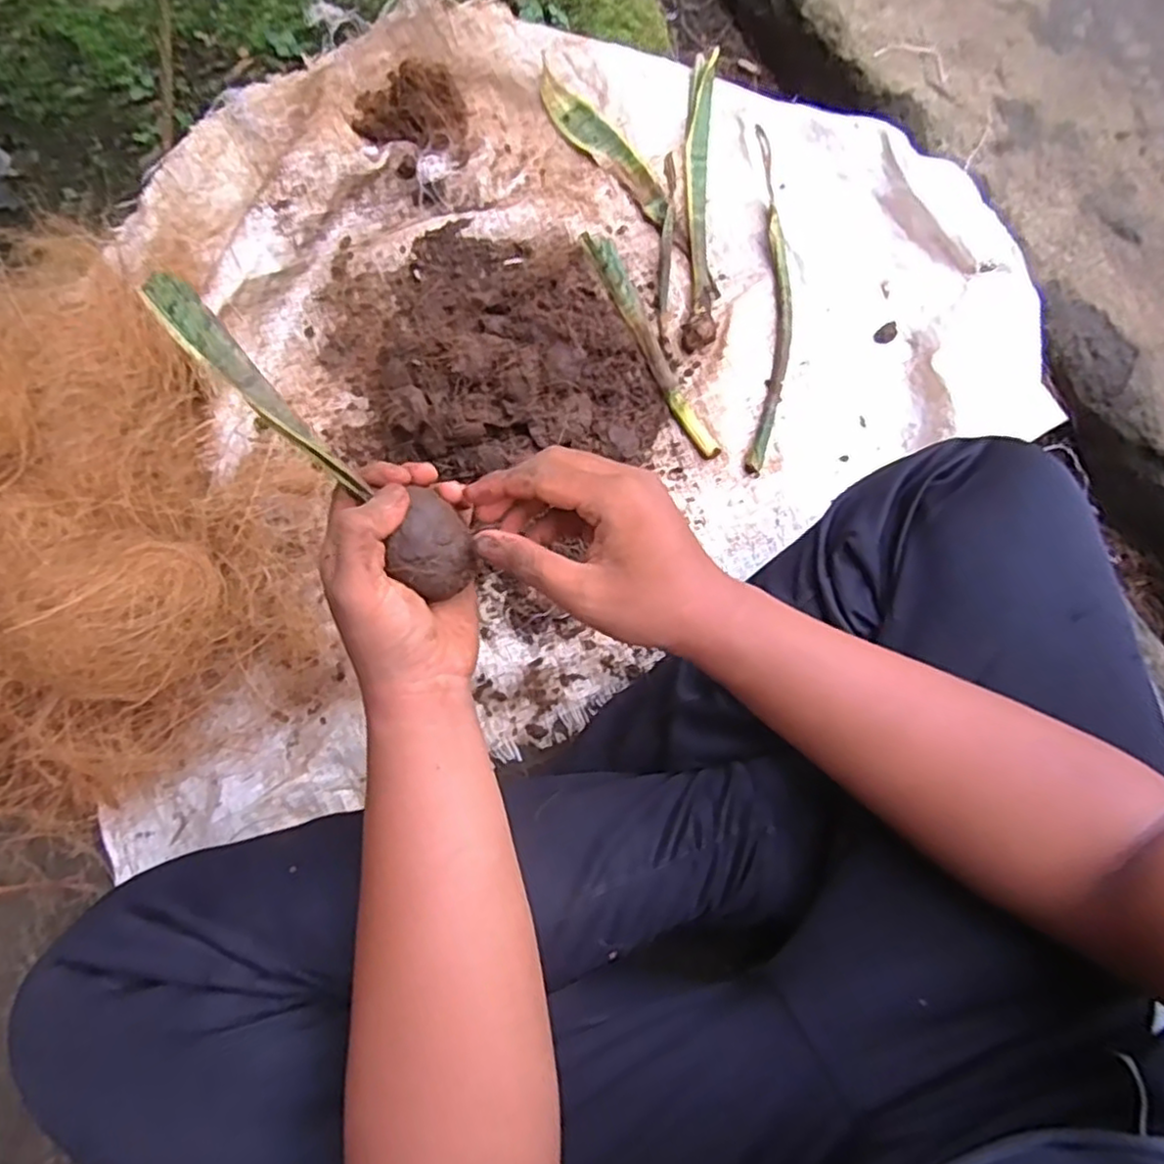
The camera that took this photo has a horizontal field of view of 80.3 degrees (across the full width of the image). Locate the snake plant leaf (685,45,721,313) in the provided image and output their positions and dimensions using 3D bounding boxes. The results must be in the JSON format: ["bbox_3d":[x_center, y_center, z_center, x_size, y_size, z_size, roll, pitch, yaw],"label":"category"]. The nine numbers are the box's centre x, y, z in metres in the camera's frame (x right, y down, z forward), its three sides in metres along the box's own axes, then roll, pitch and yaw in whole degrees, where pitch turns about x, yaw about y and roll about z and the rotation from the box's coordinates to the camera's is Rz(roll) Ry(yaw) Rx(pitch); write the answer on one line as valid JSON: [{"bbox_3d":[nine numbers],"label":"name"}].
[{"bbox_3d":[0.116,-0.381,0.663,0.028,0.024,0.263,0,83,-4],"label":"snake plant leaf"}]

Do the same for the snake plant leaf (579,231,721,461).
[{"bbox_3d":[0.063,-0.220,0.633,0.029,0.026,0.238,-24,79,-4],"label":"snake plant leaf"}]

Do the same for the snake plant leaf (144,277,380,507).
[{"bbox_3d":[-0.172,-0.103,0.360,0.022,0.010,0.140,-44,98,-8],"label":"snake plant leaf"}]

